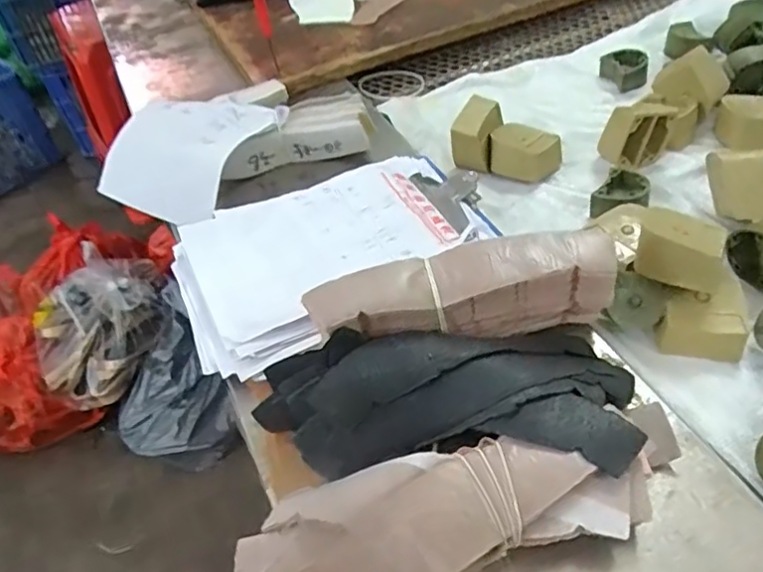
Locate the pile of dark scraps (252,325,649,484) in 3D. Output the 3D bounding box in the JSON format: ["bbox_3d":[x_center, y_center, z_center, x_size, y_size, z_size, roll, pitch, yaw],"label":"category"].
[{"bbox_3d":[0.036,0.059,0.348,0.216,0.038,0.099,-3,46,4],"label":"pile of dark scraps"}]

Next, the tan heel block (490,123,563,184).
[{"bbox_3d":[0.130,-0.121,0.554,0.062,0.028,0.045,8,48,14],"label":"tan heel block"}]

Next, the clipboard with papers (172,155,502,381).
[{"bbox_3d":[-0.036,-0.033,0.471,0.238,0.019,0.159,-22,48,-13],"label":"clipboard with papers"}]

